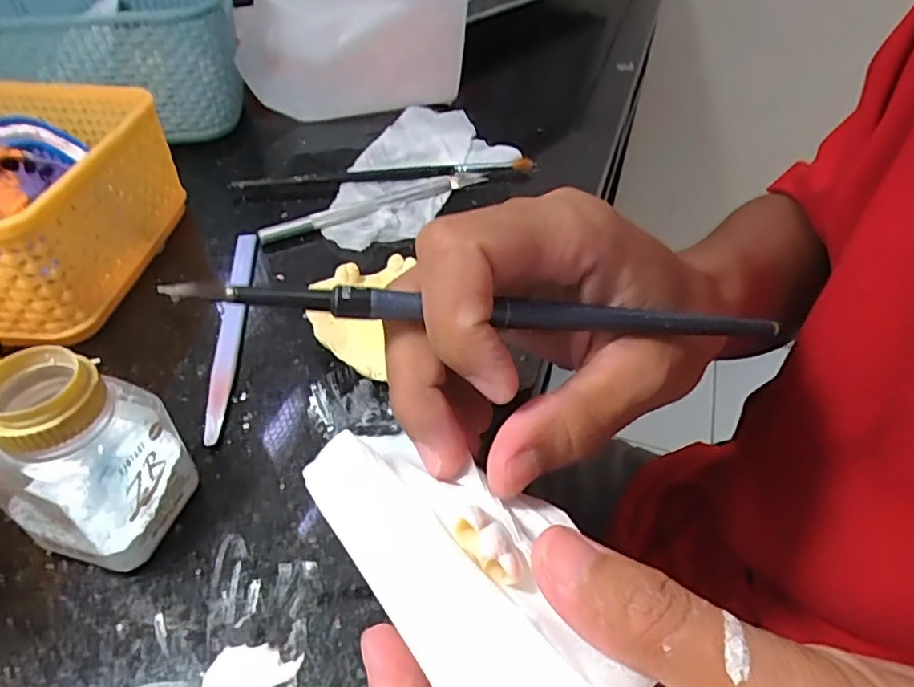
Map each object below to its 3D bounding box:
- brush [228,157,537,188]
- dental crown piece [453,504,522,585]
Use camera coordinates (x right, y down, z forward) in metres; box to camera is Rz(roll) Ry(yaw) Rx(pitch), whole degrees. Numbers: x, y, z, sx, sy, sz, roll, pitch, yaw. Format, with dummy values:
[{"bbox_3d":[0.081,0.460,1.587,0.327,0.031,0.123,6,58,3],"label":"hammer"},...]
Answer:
[{"bbox_3d":[-0.041,-0.107,0.363,0.181,0.009,0.013,-10,46,-12],"label":"brush"},{"bbox_3d":[0.008,0.048,0.140,0.009,0.005,0.019,-28,52,-27],"label":"dental crown piece"}]

